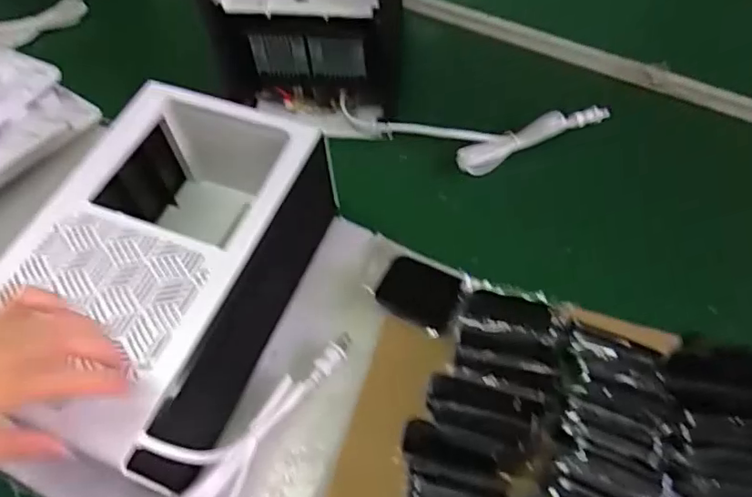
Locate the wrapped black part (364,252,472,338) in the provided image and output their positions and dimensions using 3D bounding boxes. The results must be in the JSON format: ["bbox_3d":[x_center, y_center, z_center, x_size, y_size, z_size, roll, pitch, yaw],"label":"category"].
[{"bbox_3d":[0.041,0.041,0.599,0.104,0.051,0.075,21,61,16],"label":"wrapped black part"}]

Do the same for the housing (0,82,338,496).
[{"bbox_3d":[-0.201,0.026,0.577,0.215,0.157,0.347,13,59,11],"label":"housing"}]

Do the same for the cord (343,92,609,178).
[{"bbox_3d":[0.120,-0.148,0.747,0.344,0.027,0.104,4,58,5],"label":"cord"}]

